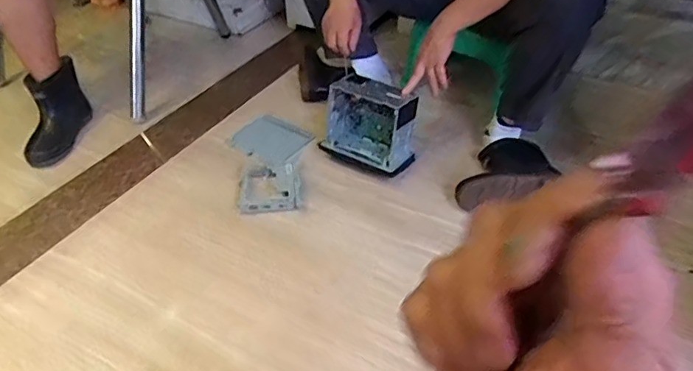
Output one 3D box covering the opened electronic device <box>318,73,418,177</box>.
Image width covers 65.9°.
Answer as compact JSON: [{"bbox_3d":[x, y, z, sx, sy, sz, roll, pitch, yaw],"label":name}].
[{"bbox_3d":[0.052,-0.135,1.213,0.213,0.194,0.113,23,48,24],"label":"opened electronic device"}]

